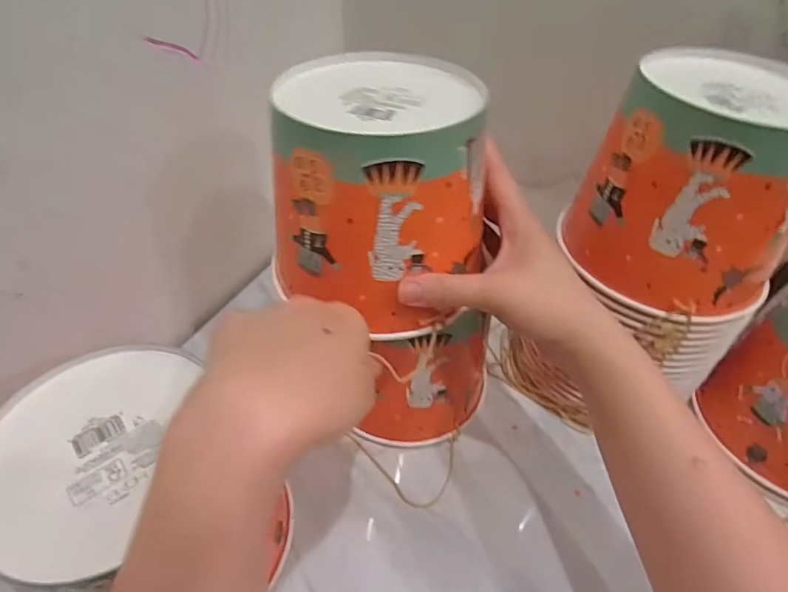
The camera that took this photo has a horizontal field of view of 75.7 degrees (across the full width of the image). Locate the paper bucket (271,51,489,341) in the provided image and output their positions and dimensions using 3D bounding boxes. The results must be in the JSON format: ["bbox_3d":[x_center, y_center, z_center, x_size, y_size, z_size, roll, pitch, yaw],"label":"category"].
[{"bbox_3d":[-0.008,-0.070,0.334,0.132,0.136,0.125,9,43,5],"label":"paper bucket"}]

